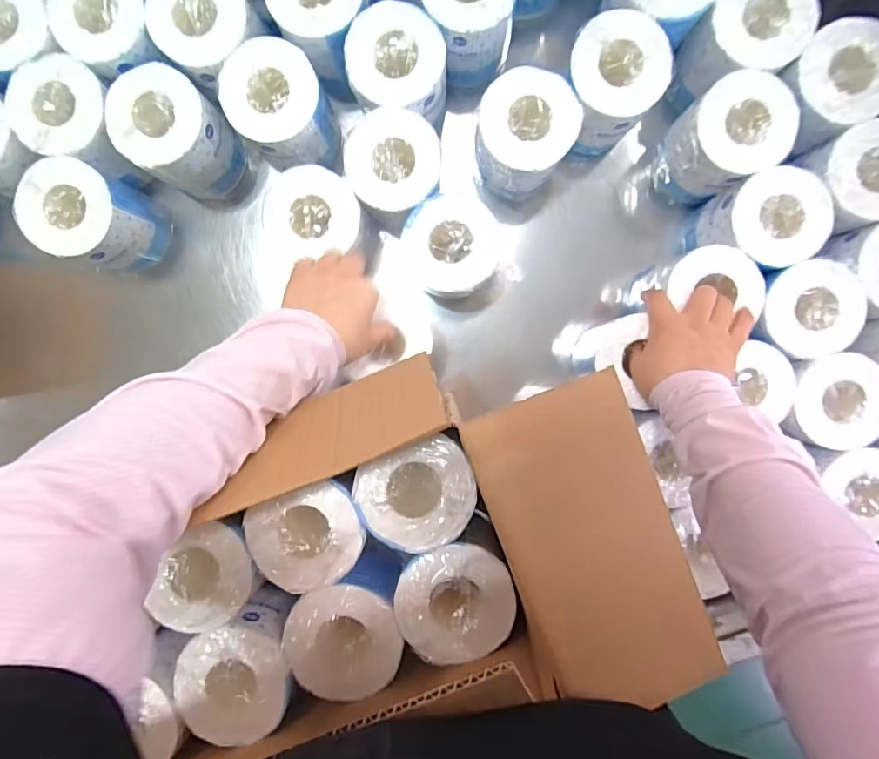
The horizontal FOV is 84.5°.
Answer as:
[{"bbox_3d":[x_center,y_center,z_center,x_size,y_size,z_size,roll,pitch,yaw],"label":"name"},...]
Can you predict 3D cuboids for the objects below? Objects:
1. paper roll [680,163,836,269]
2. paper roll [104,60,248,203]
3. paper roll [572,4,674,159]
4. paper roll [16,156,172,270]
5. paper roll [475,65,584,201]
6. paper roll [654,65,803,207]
[{"bbox_3d":[0.332,-0.161,0.520,0.096,0.110,0.093,0,94,1],"label":"paper roll"},{"bbox_3d":[-0.282,-0.263,0.524,0.098,0.109,0.093,0,94,1],"label":"paper roll"},{"bbox_3d":[0.174,-0.302,0.514,0.093,0.113,0.091,0,94,1],"label":"paper roll"},{"bbox_3d":[-0.376,-0.179,0.544,0.094,0.116,0.092,0,94,1],"label":"paper roll"},{"bbox_3d":[0.088,-0.253,0.522,0.093,0.116,0.098,0,94,1],"label":"paper roll"},{"bbox_3d":[0.291,-0.247,0.507,0.093,0.101,0.090,0,94,1],"label":"paper roll"}]

